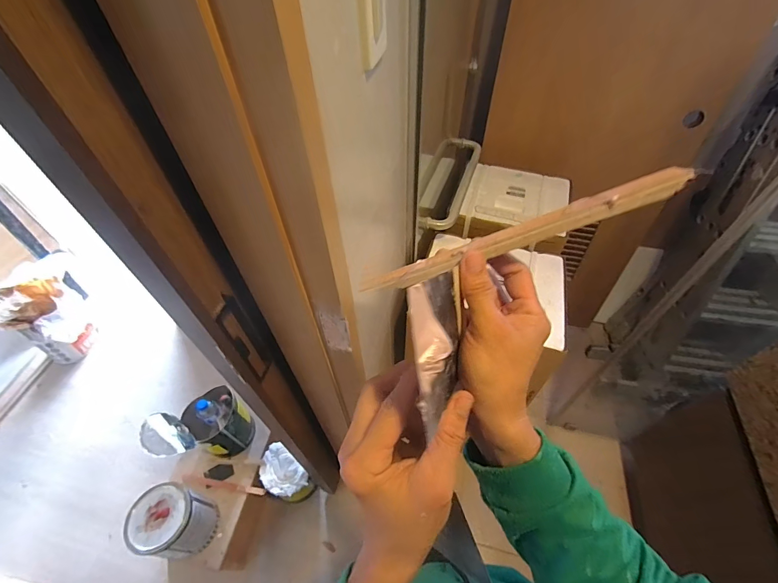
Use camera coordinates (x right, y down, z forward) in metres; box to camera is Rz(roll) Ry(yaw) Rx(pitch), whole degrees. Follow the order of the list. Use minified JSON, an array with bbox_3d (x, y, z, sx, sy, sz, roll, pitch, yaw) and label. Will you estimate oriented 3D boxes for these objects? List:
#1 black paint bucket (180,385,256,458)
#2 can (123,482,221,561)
[{"bbox_3d":[-0.553,0.431,1.176,0.167,0.238,0.162,-1,51,1],"label":"black paint bucket"},{"bbox_3d":[-0.613,0.663,1.025,0.156,0.218,0.159,10,52,10],"label":"can"}]

